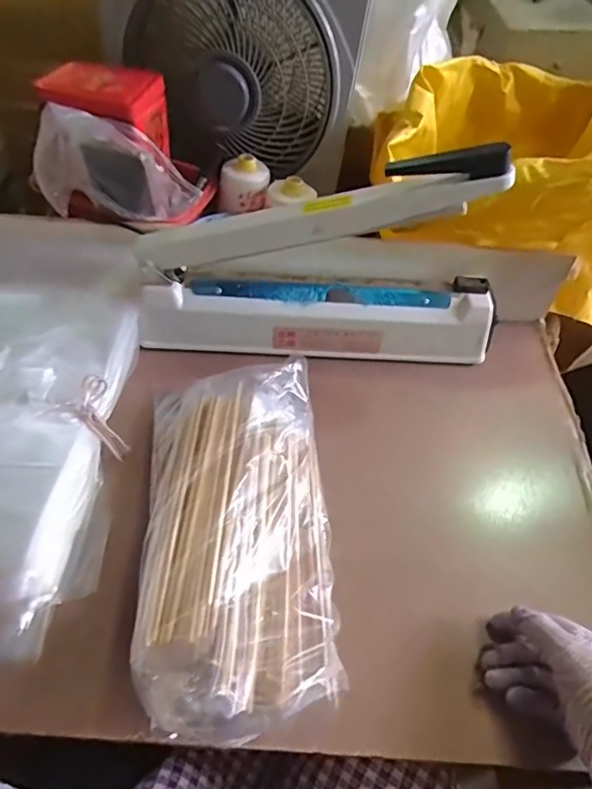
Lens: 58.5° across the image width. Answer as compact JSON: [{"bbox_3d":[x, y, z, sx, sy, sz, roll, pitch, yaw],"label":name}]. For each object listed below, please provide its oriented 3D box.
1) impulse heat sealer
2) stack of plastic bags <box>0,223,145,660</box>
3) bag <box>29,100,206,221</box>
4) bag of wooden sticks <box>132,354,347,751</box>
[{"bbox_3d":[0.031,-0.134,0.574,0.425,0.222,0.077,-1,56,-3],"label":"impulse heat sealer"},{"bbox_3d":[-0.293,0.007,0.524,0.234,0.069,0.458,8,59,-11],"label":"stack of plastic bags"},{"bbox_3d":[-0.206,-0.260,0.619,0.168,0.123,0.079,-27,61,-19],"label":"bag"},{"bbox_3d":[-0.053,0.104,0.466,0.162,0.057,0.330,-5,56,-6],"label":"bag of wooden sticks"}]

